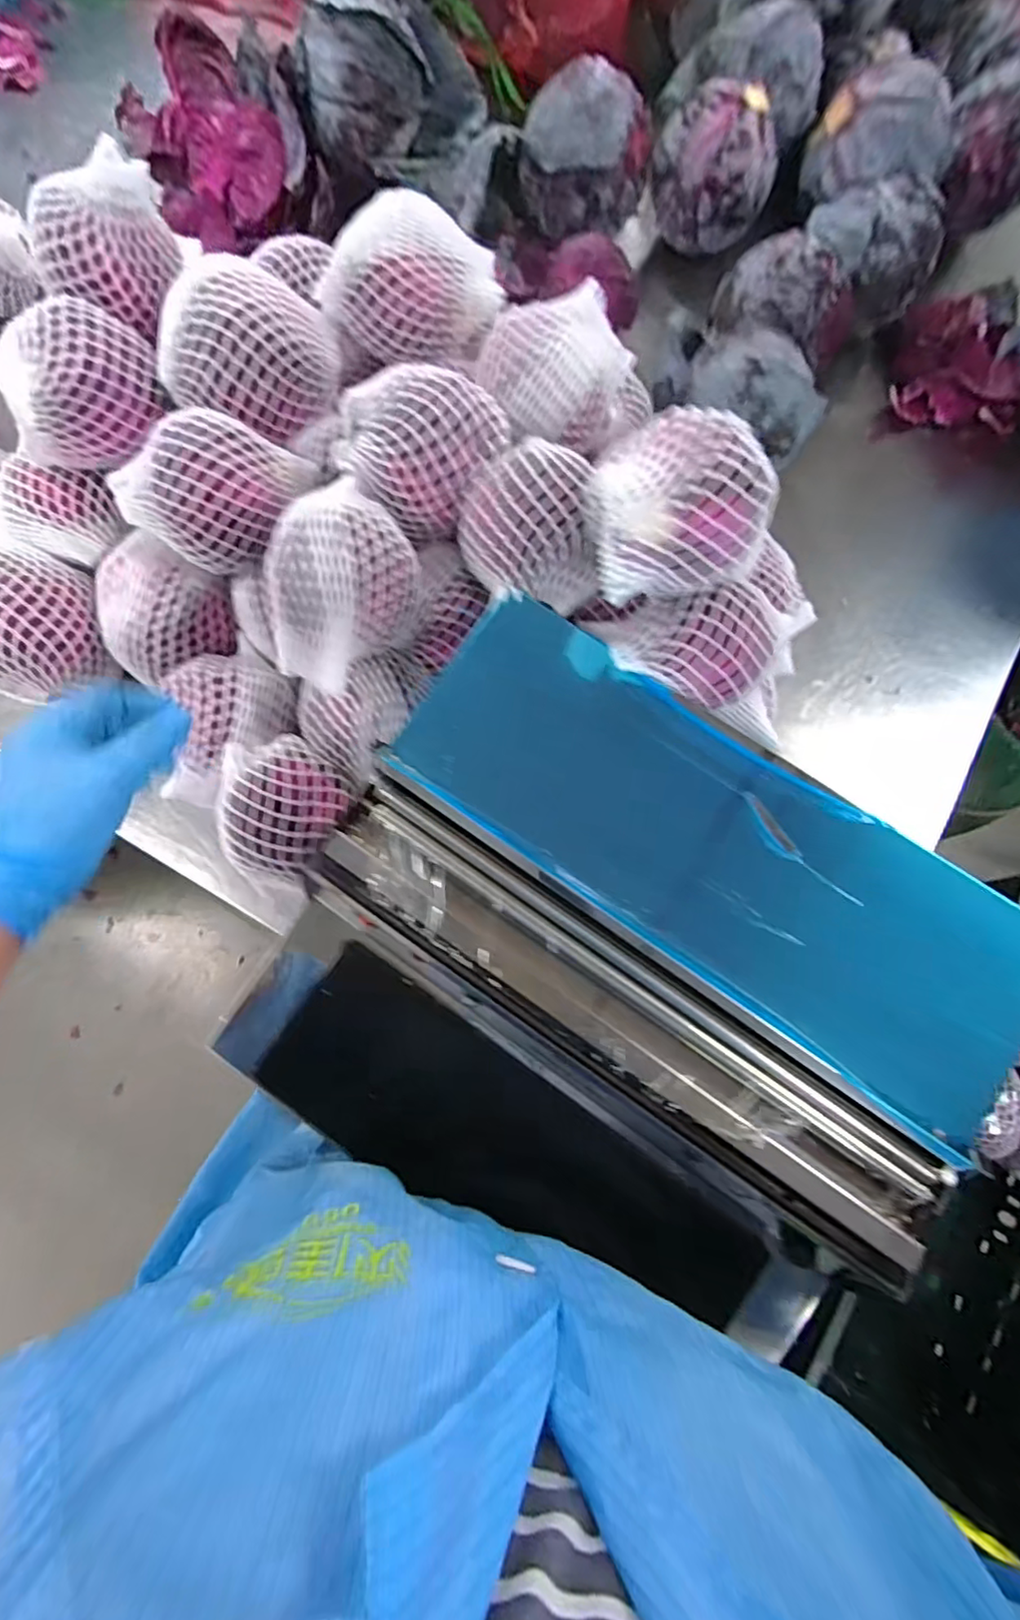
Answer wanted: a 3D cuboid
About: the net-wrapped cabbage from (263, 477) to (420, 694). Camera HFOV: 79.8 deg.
[{"bbox_3d":[-0.138,-0.182,0.484,0.112,0.091,0.149,29,78,5],"label":"net-wrapped cabbage"}]

